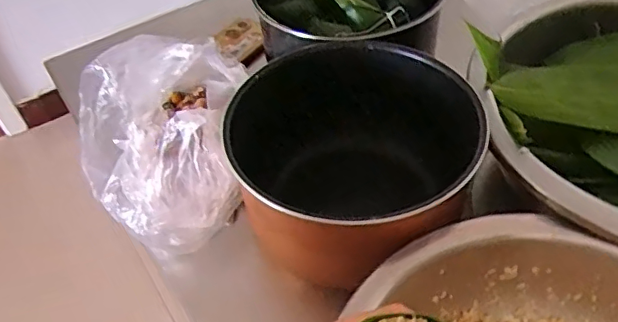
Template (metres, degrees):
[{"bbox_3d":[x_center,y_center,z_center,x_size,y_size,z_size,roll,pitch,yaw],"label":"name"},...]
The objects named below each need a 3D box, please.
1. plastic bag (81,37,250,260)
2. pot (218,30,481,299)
[{"bbox_3d":[-0.159,-0.046,0.616,0.190,0.124,0.276,-15,47,-8],"label":"plastic bag"},{"bbox_3d":[0.044,0.006,0.564,0.226,0.150,0.242,-3,47,3],"label":"pot"}]

